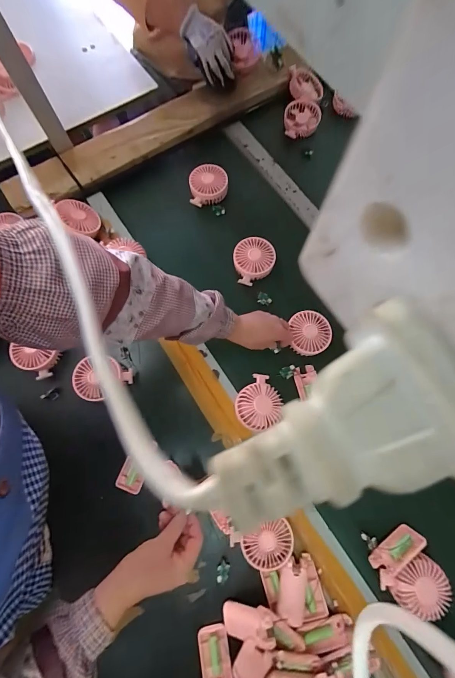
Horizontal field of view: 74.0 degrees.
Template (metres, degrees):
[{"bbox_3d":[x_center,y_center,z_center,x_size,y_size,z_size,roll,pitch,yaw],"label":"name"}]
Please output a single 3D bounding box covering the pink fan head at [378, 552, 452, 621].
[{"bbox_3d":[0.306,0.405,0.489,0.098,0.029,0.079,-18,74,-6],"label":"pink fan head"}]

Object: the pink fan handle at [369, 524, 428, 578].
[{"bbox_3d":[0.286,0.357,0.511,0.095,0.033,0.036,-32,76,-10],"label":"pink fan handle"}]

